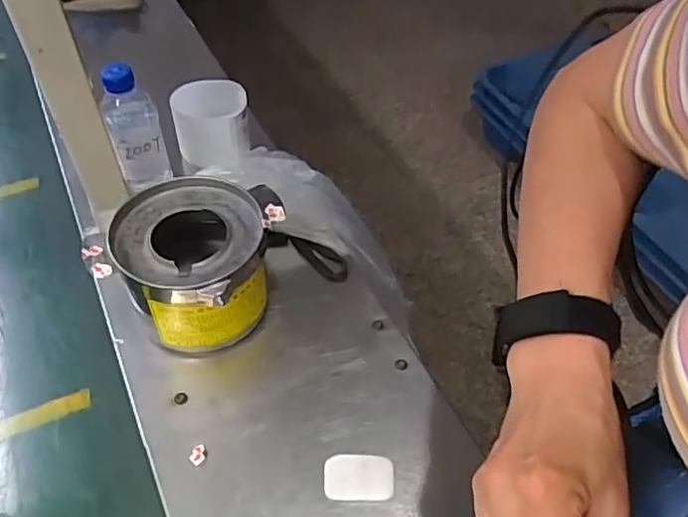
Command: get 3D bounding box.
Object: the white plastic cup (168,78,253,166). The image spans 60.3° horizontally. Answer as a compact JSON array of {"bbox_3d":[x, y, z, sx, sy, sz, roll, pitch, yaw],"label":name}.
[{"bbox_3d":[-0.168,-0.175,0.755,0.089,0.070,0.090,1,48,-1],"label":"white plastic cup"}]

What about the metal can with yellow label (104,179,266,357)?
[{"bbox_3d":[-0.146,0.012,0.595,0.136,0.118,0.148,1,48,-1],"label":"metal can with yellow label"}]

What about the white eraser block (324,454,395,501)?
[{"bbox_3d":[0.013,0.189,0.513,0.060,0.009,0.037,-1,48,-3],"label":"white eraser block"}]

